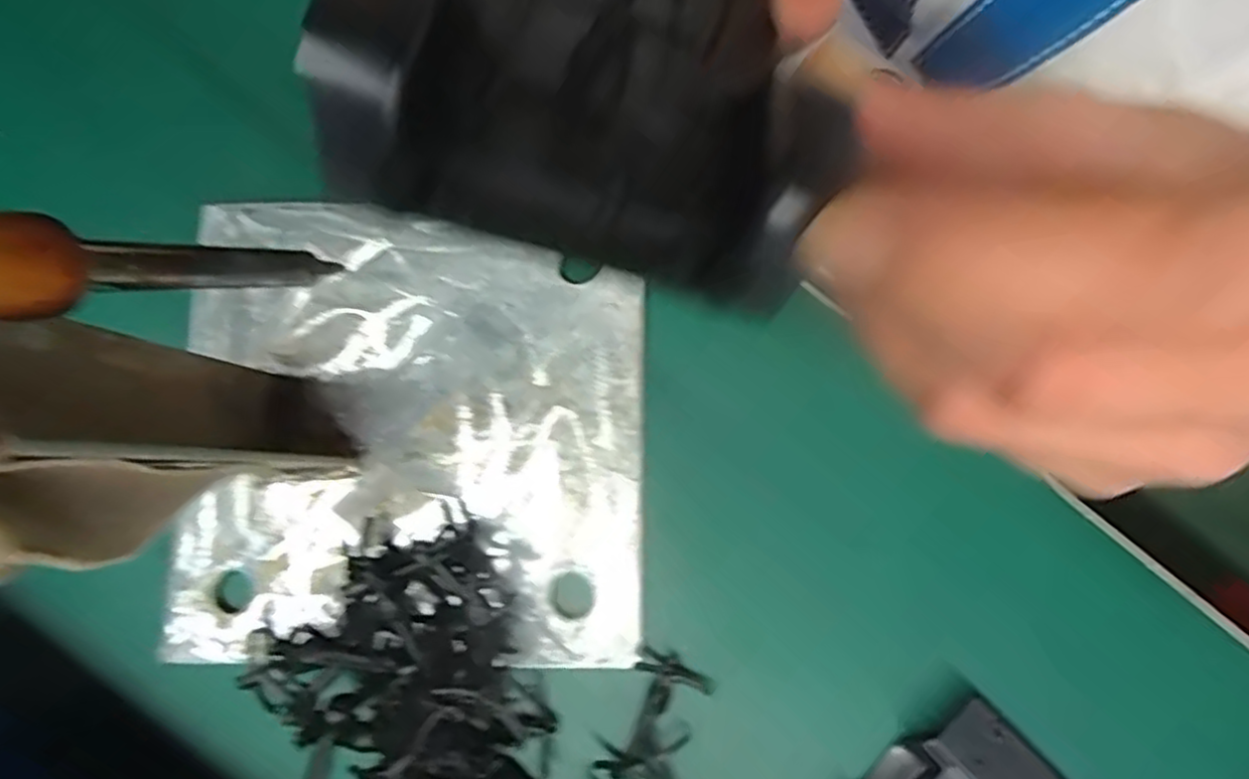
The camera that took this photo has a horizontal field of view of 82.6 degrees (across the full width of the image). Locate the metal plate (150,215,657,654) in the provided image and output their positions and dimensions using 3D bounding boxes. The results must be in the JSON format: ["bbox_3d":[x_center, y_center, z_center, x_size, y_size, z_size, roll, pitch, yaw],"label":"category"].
[{"bbox_3d":[-0.091,0.015,0.302,0.192,0.008,0.188,0,82,2],"label":"metal plate"}]

